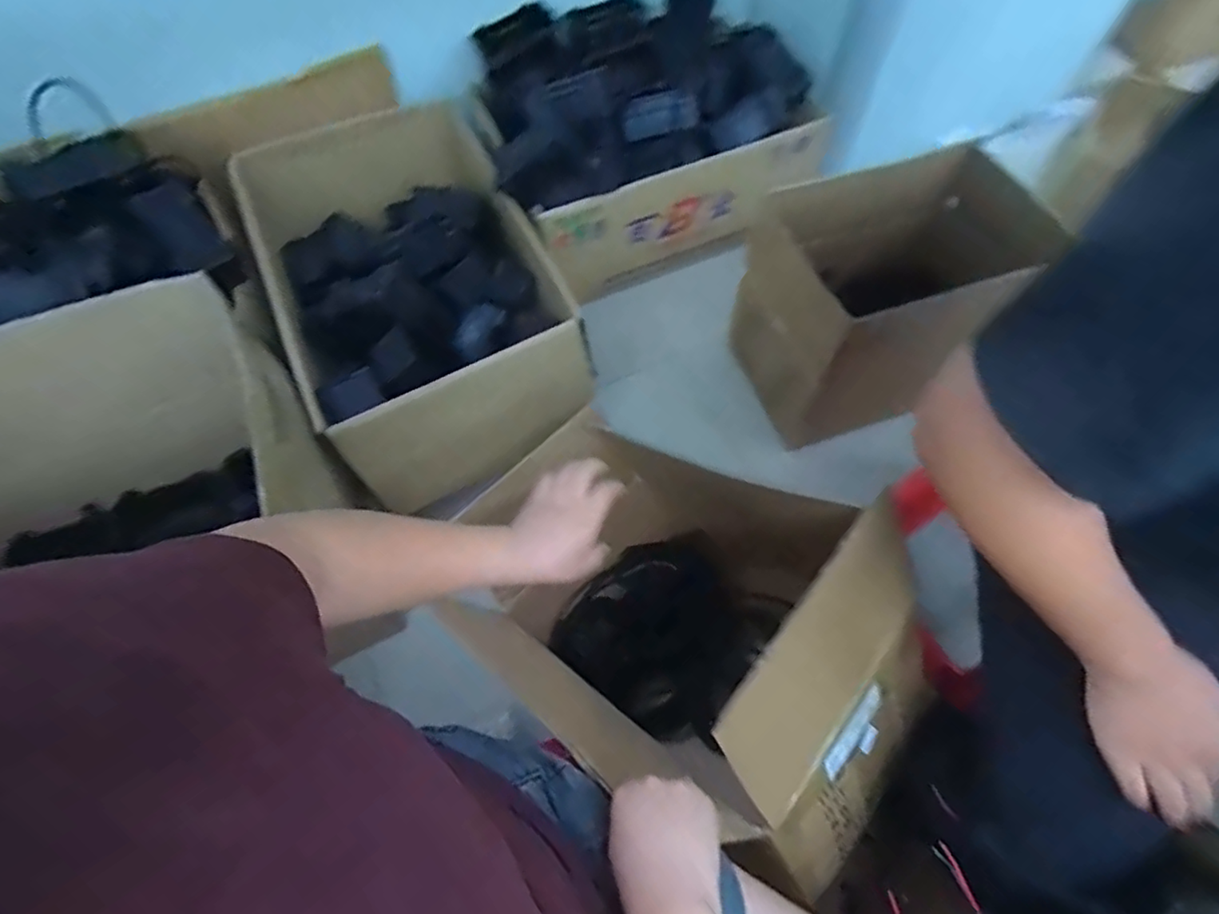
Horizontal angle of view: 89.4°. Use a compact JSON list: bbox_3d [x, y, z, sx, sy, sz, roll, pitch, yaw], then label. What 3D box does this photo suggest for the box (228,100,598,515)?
[{"bbox_3d":[-0.422,-0.384,1.303,0.513,0.317,0.841,-26,64,-11],"label":"box"}]

